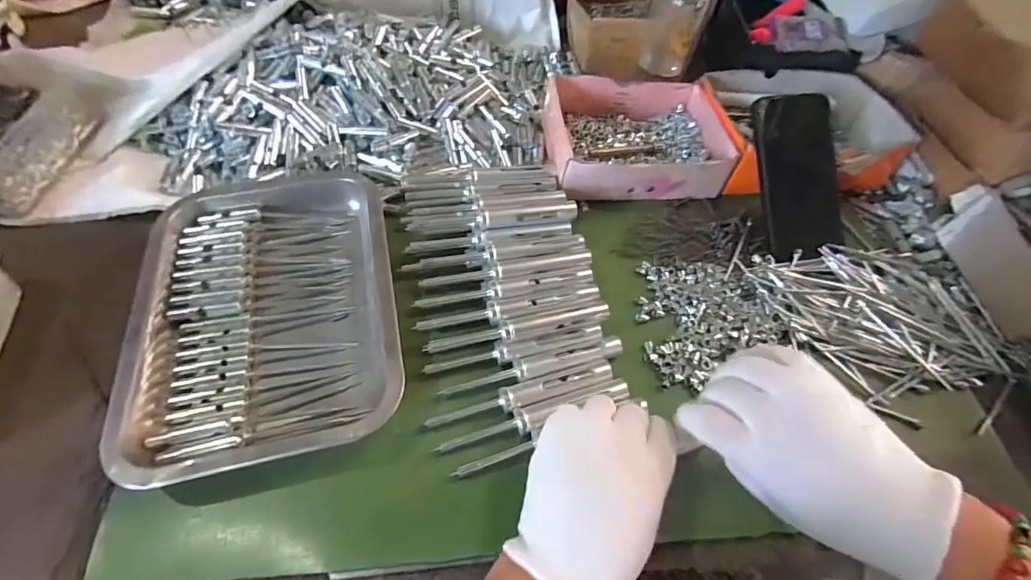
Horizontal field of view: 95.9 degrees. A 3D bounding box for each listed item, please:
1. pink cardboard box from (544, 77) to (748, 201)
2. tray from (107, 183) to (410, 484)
[{"bbox_3d":[0.128,-0.163,0.495,0.180,0.050,0.135,-2,56,-6],"label":"pink cardboard box"},{"bbox_3d":[-0.198,0.004,0.383,0.188,0.046,0.277,-10,57,-11],"label":"tray"}]

